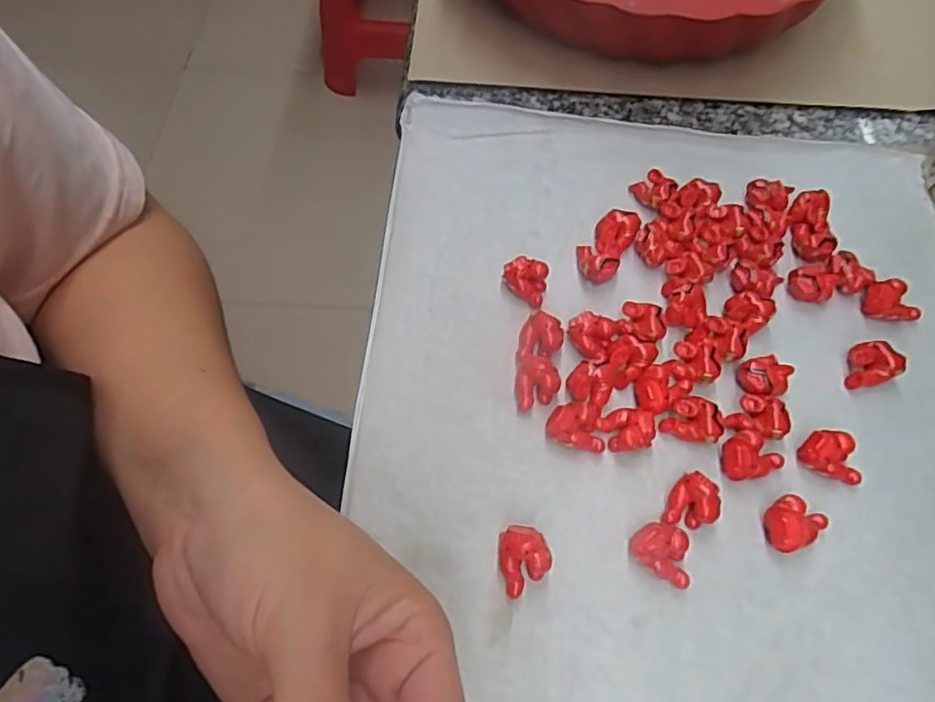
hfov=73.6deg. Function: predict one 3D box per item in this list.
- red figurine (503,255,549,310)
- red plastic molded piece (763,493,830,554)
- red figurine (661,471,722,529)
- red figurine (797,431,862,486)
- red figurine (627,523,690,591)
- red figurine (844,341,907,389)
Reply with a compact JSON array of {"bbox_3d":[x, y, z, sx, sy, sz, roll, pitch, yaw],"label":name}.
[{"bbox_3d":[0.026,-0.032,0.285,0.020,0.014,0.015,15,63,6],"label":"red figurine"},{"bbox_3d":[0.125,0.065,0.237,0.023,0.012,0.018,-19,65,-11],"label":"red plastic molded piece"},{"bbox_3d":[0.086,0.059,0.239,0.018,0.013,0.021,23,65,10],"label":"red figurine"},{"bbox_3d":[0.145,0.042,0.249,0.024,0.011,0.016,16,63,7],"label":"red figurine"},{"bbox_3d":[0.072,0.074,0.231,0.024,0.014,0.016,28,66,13],"label":"red figurine"},{"bbox_3d":[0.172,0.007,0.268,0.021,0.015,0.018,-29,67,-15],"label":"red figurine"}]

